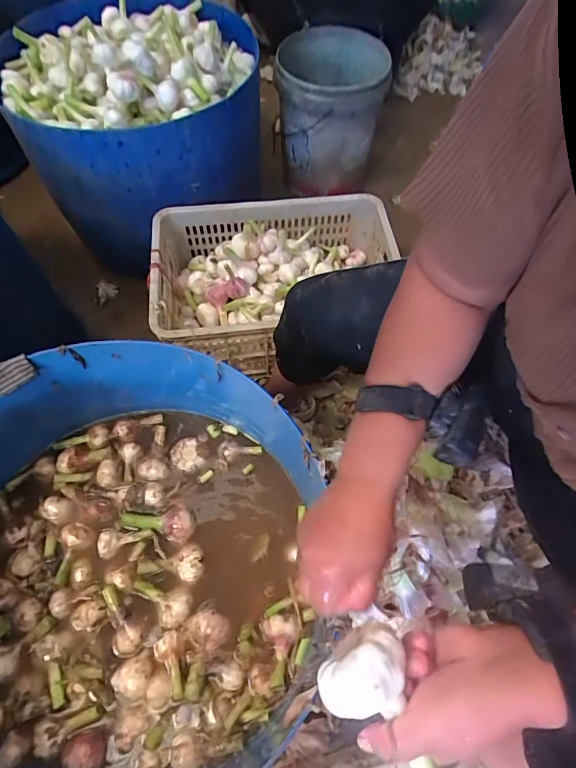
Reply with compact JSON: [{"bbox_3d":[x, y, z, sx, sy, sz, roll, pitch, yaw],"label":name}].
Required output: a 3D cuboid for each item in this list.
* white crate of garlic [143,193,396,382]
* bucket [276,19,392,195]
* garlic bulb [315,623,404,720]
[{"bbox_3d":[-0.024,-0.238,1.025,0.545,0.215,0.350,-6,61,-5],"label":"white crate of garlic"},{"bbox_3d":[0.115,-0.784,1.276,0.281,0.324,0.306,1,60,-1],"label":"bucket"},{"bbox_3d":[0.049,0.194,0.295,0.055,0.040,0.051,-7,61,-6],"label":"garlic bulb"}]

